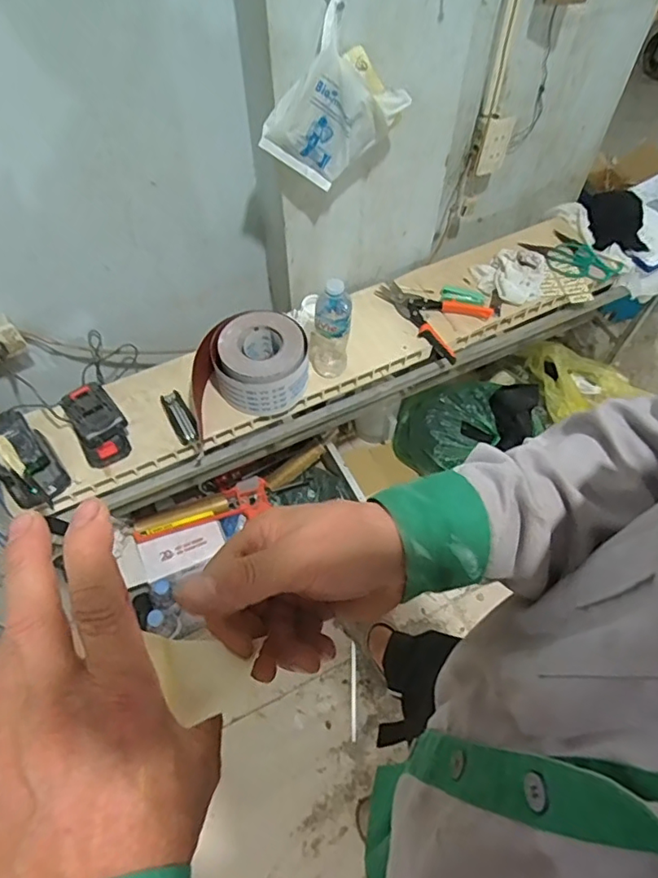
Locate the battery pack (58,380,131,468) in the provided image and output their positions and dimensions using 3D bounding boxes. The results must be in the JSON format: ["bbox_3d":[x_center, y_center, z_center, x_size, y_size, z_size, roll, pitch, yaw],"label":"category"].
[{"bbox_3d":[-0.400,-0.019,0.959,0.087,0.098,0.108,-37,65,-20],"label":"battery pack"}]

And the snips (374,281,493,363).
[{"bbox_3d":[0.203,-0.267,1.145,0.222,0.018,0.147,34,64,19],"label":"snips"}]

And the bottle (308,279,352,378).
[{"bbox_3d":[0.001,-0.199,1.000,0.073,0.211,0.067,-1,58,-1],"label":"bottle"}]

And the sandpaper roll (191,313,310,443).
[{"bbox_3d":[-0.148,-0.134,1.019,0.224,0.103,0.165,-14,59,-9],"label":"sandpaper roll"}]

